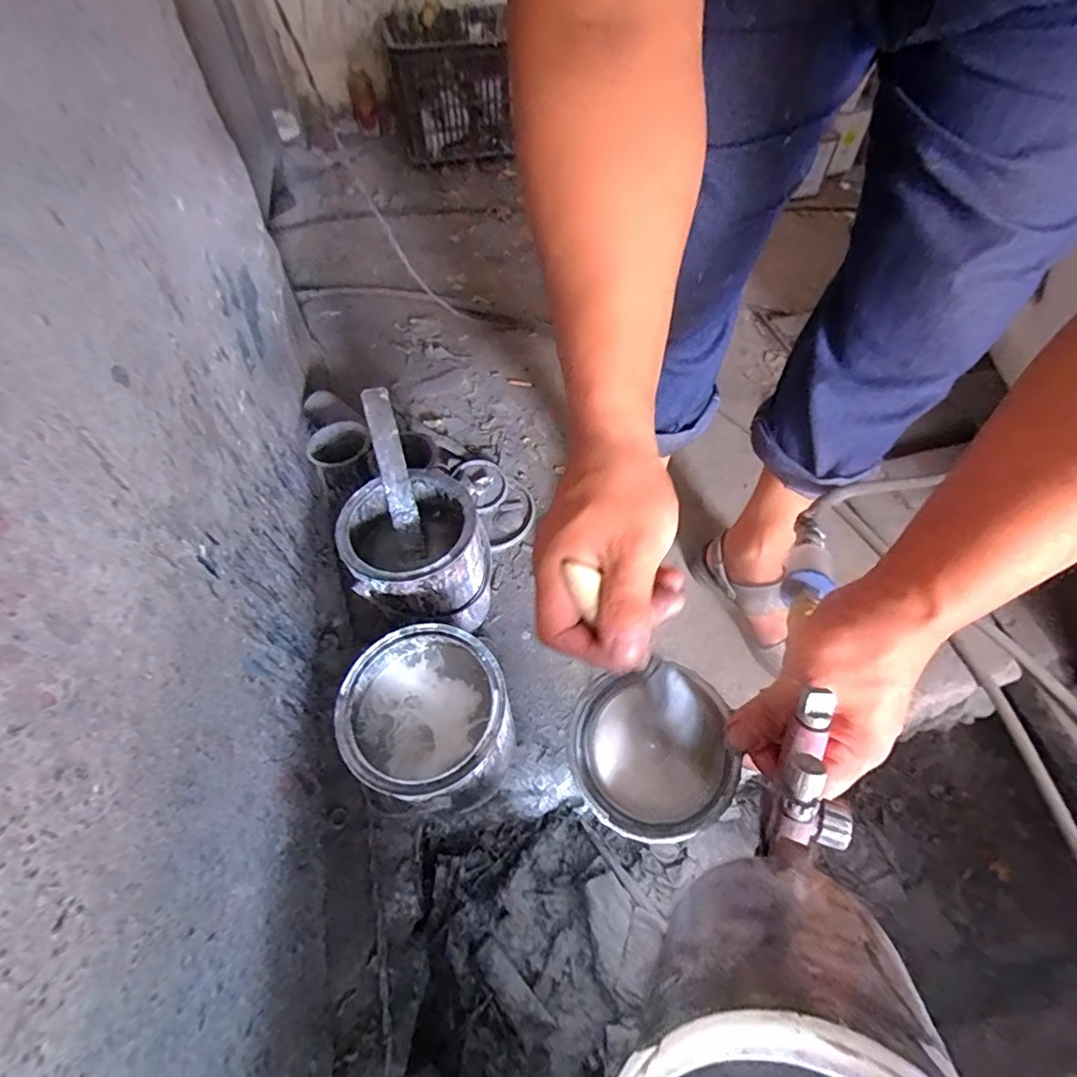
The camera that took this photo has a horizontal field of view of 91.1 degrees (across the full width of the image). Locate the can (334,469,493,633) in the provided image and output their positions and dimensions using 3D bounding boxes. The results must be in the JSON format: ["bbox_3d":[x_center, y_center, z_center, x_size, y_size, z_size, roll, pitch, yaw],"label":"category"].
[{"bbox_3d":[-0.156,0.033,0.703,0.159,0.196,0.164,0,57,0],"label":"can"}]

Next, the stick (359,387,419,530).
[{"bbox_3d":[-0.181,-0.095,0.648,0.032,0.169,0.013,-13,19,-9],"label":"stick"}]

